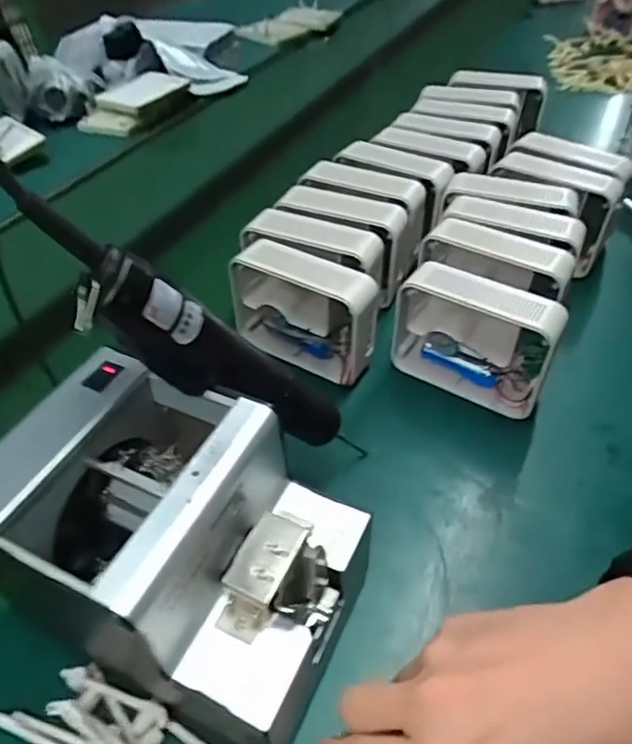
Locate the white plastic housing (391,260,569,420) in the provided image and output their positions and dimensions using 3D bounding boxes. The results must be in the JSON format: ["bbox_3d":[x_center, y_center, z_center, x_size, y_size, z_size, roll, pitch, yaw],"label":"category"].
[{"bbox_3d":[0.129,-0.026,0.476,0.132,0.103,0.045,22,50,23],"label":"white plastic housing"}]

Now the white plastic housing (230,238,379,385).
[{"bbox_3d":[-0.011,-0.053,0.506,0.130,0.099,0.044,20,49,21],"label":"white plastic housing"}]

